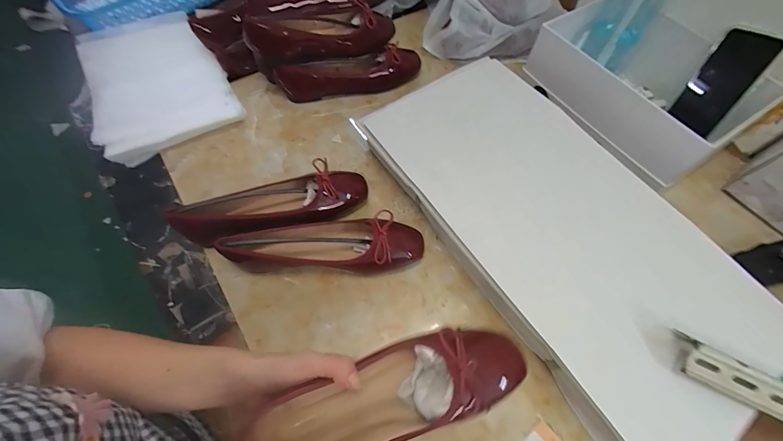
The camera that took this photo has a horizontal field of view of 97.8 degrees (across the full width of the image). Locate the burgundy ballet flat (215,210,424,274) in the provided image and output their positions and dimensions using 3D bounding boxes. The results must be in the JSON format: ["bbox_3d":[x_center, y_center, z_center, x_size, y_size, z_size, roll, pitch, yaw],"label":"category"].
[{"bbox_3d":[-0.084,0.029,0.457,0.246,0.067,0.070,1,63,-1],"label":"burgundy ballet flat"}]

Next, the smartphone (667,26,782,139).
[{"bbox_3d":[0.493,-0.206,0.513,0.068,0.142,0.005,39,47,25],"label":"smartphone"}]

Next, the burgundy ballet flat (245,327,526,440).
[{"bbox_3d":[-0.005,0.149,0.297,0.250,0.060,0.082,-20,65,-2],"label":"burgundy ballet flat"}]

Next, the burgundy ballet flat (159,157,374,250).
[{"bbox_3d":[-0.162,-0.018,0.479,0.251,0.069,0.079,-21,65,-12],"label":"burgundy ballet flat"}]

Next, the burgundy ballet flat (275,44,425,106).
[{"bbox_3d":[-0.072,-0.257,0.614,0.256,0.064,0.056,-14,64,-8],"label":"burgundy ballet flat"}]

